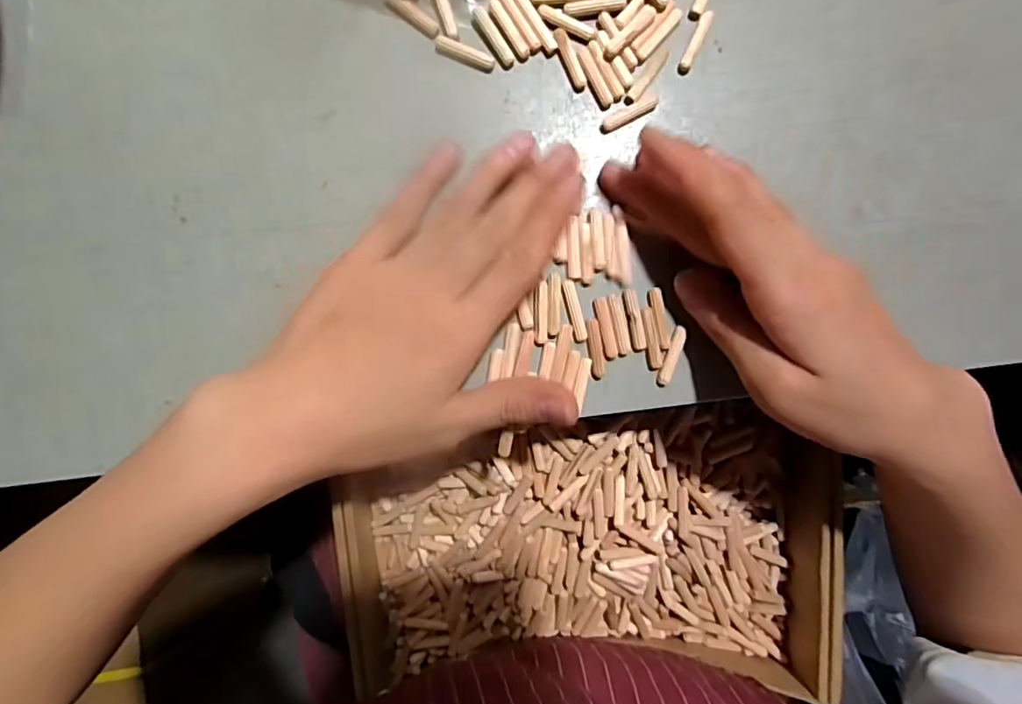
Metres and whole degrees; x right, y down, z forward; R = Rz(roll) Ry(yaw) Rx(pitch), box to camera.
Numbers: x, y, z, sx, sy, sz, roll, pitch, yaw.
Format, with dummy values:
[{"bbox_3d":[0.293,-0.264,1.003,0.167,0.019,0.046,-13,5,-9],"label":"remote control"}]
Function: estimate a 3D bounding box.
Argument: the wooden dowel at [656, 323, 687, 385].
[{"bbox_3d":[0.077,0.002,0.272,0.006,0.004,0.029,20,91,-2],"label":"wooden dowel"}]

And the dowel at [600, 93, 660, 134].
[{"bbox_3d":[0.057,-0.114,0.270,0.031,0.004,0.007,-27,92,-1],"label":"dowel"}]

